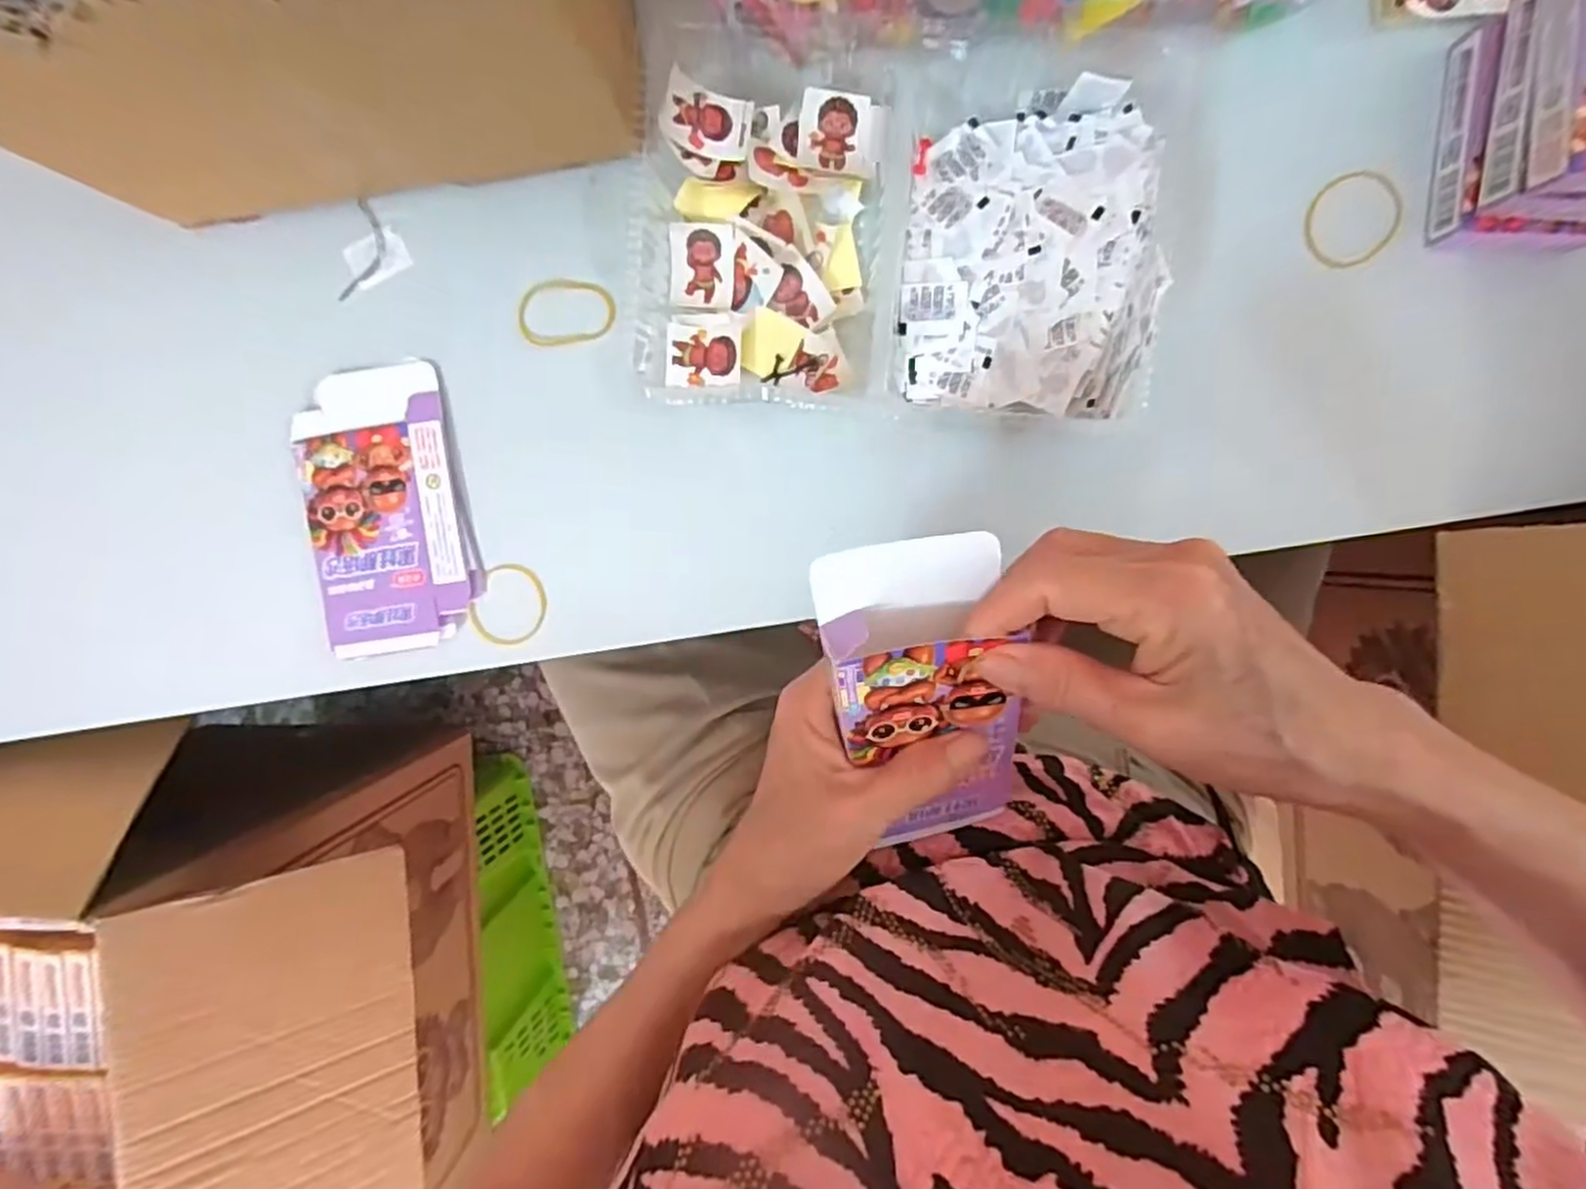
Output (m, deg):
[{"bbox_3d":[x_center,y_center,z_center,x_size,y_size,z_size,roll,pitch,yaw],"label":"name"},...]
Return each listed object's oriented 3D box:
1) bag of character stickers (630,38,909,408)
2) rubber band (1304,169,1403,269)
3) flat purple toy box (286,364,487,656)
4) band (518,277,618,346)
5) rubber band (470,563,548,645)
[{"bbox_3d":[-0.011,-0.176,0.361,0.123,0.023,0.163,4,95,3],"label":"bag of character stickers"},{"bbox_3d":[0.268,-0.180,0.363,0.045,0.004,0.043,0,89,8],"label":"rubber band"},{"bbox_3d":[-0.219,-0.045,0.407,0.087,0.012,0.147,-9,94,4],"label":"flat purple toy box"},{"bbox_3d":[-0.117,-0.147,0.395,0.052,0.004,0.035,6,86,6],"label":"band"},{"bbox_3d":[-0.153,0.006,0.410,0.038,0.006,0.044,26,98,0],"label":"rubber band"}]

